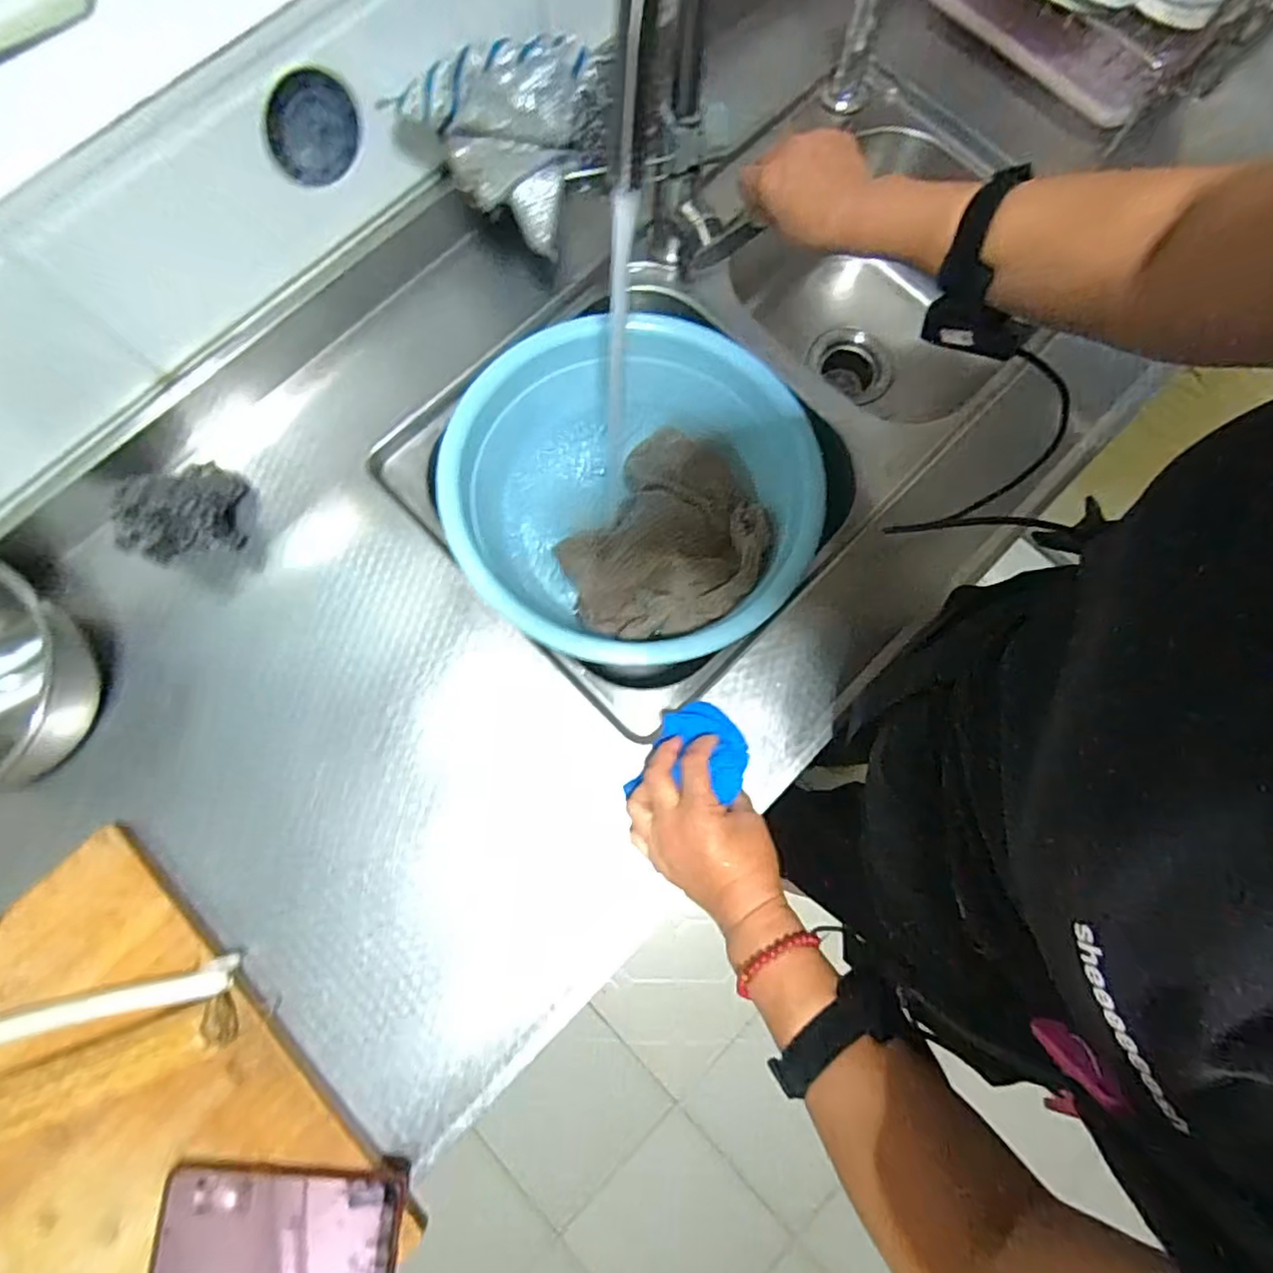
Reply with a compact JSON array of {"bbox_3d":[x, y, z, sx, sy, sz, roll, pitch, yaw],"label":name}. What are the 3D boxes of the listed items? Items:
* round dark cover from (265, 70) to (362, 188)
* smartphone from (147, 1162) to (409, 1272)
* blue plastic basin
[{"bbox_3d":[-0.245,-0.386,0.476,0.072,0.077,0.007,-44,82,-9],"label":"round dark cover"},{"bbox_3d":[-0.247,0.411,0.429,0.164,0.015,0.076,3,78,0],"label":"smartphone"},{"bbox_3d":[-0.004,-0.135,0.628,0.343,0.111,0.332,0,78,-1],"label":"blue plastic basin"}]

